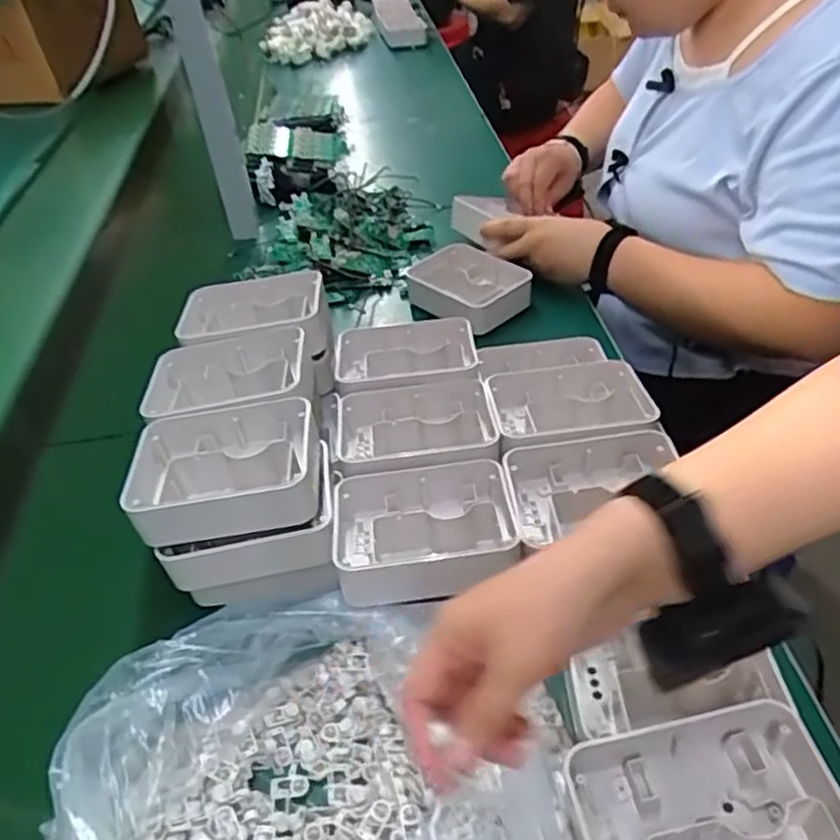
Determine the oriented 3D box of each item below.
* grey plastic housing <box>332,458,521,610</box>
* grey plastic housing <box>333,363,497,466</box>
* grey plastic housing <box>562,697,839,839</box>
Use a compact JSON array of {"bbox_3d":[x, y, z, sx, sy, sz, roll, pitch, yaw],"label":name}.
[{"bbox_3d":[0.003,0.079,0.524,0.128,0.040,0.103,-9,41,-2],"label":"grey plastic housing"},{"bbox_3d":[-0.002,0.009,0.603,0.133,0.041,0.102,-12,42,-6],"label":"grey plastic housing"},{"bbox_3d":[0.148,0.206,0.374,0.124,0.042,0.108,-10,41,-4],"label":"grey plastic housing"}]

